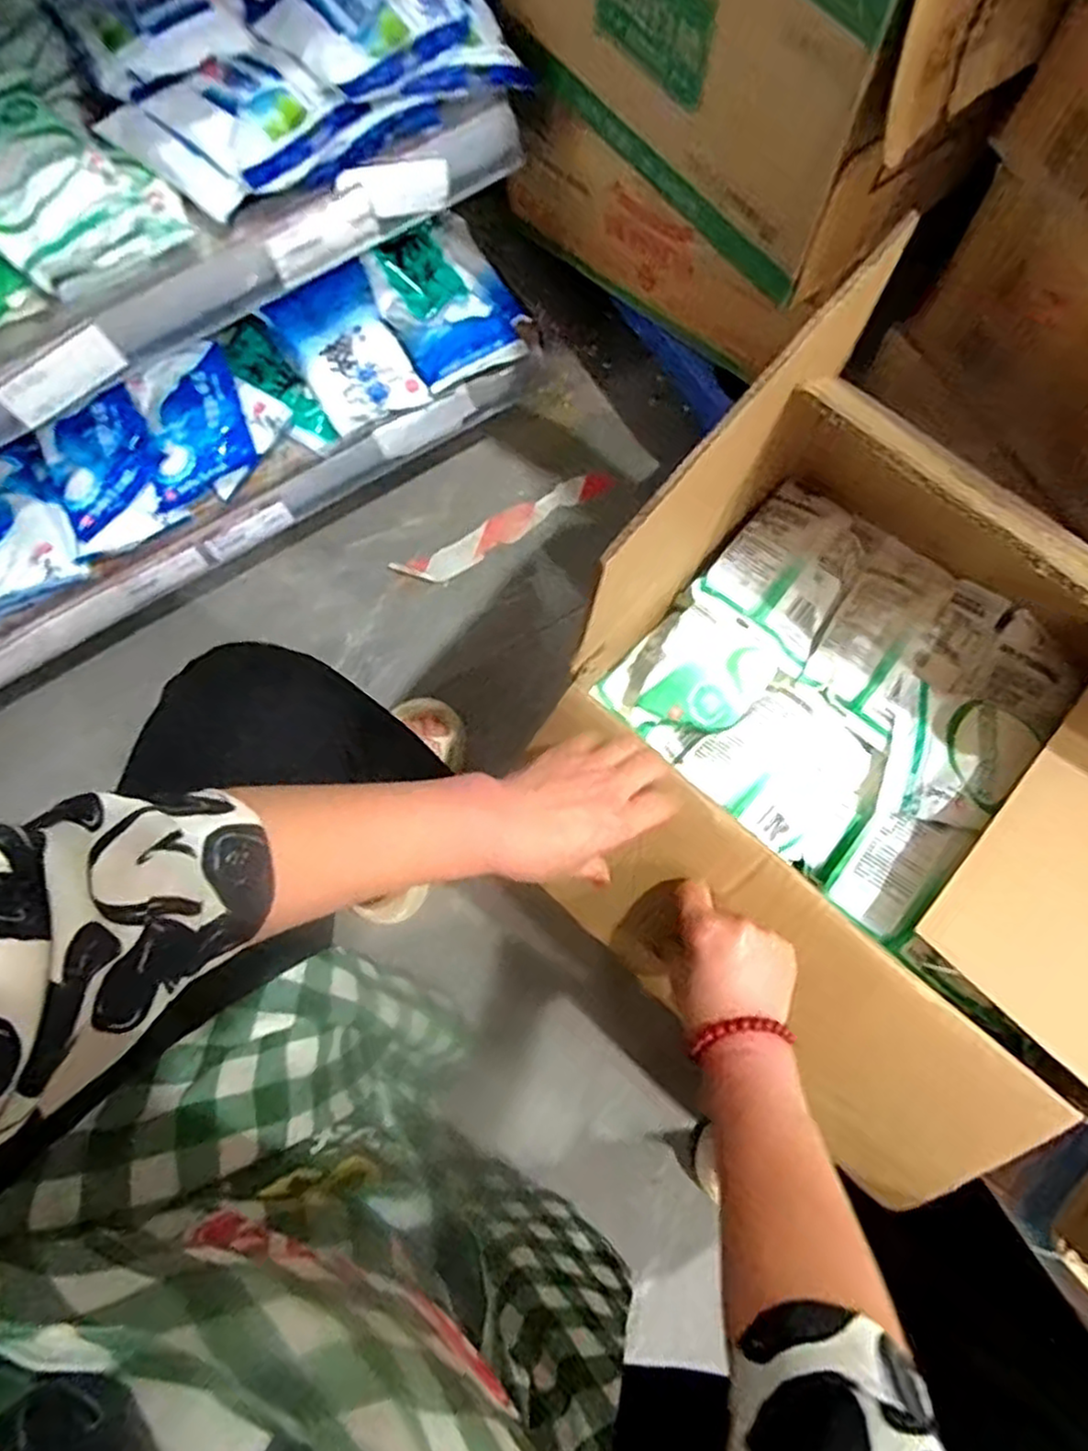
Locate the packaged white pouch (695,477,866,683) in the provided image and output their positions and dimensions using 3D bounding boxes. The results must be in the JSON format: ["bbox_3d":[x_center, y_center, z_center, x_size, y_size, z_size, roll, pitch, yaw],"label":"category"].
[{"bbox_3d":[0.207,-0.132,0.608,0.104,0.033,0.159,35,80,8],"label":"packaged white pouch"}]

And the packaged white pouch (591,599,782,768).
[{"bbox_3d":[0.116,-0.035,0.591,0.101,0.044,0.115,42,81,9],"label":"packaged white pouch"}]

